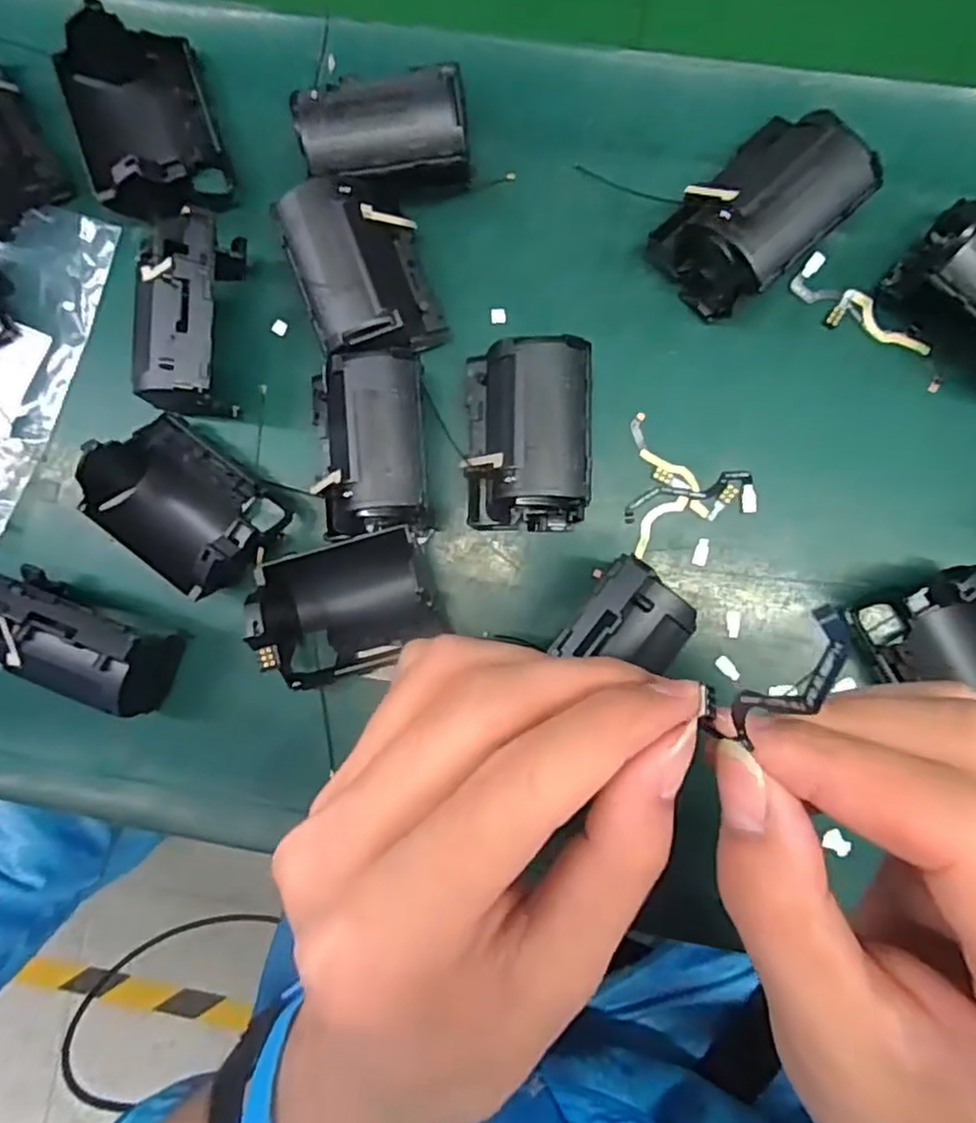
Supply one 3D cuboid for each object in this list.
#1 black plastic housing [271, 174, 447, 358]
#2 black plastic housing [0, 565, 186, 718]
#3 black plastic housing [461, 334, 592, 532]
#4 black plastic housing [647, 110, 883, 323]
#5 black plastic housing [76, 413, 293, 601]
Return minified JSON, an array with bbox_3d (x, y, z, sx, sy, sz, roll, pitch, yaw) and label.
[{"bbox_3d":[-0.049,-0.114,0.271,0.049,0.041,0.066,-18,88,3],"label":"black plastic housing"},{"bbox_3d":[-0.166,0.032,0.274,0.072,0.048,0.043,21,91,4],"label":"black plastic housing"},{"bbox_3d":[0.015,-0.049,0.267,0.049,0.041,0.071,1,89,4],"label":"black plastic housing"},{"bbox_3d":[0.105,-0.134,0.260,0.069,0.042,0.049,-41,87,2],"label":"black plastic housing"},{"bbox_3d":[-0.127,-0.022,0.274,0.082,0.043,0.056,39,92,3],"label":"black plastic housing"}]

